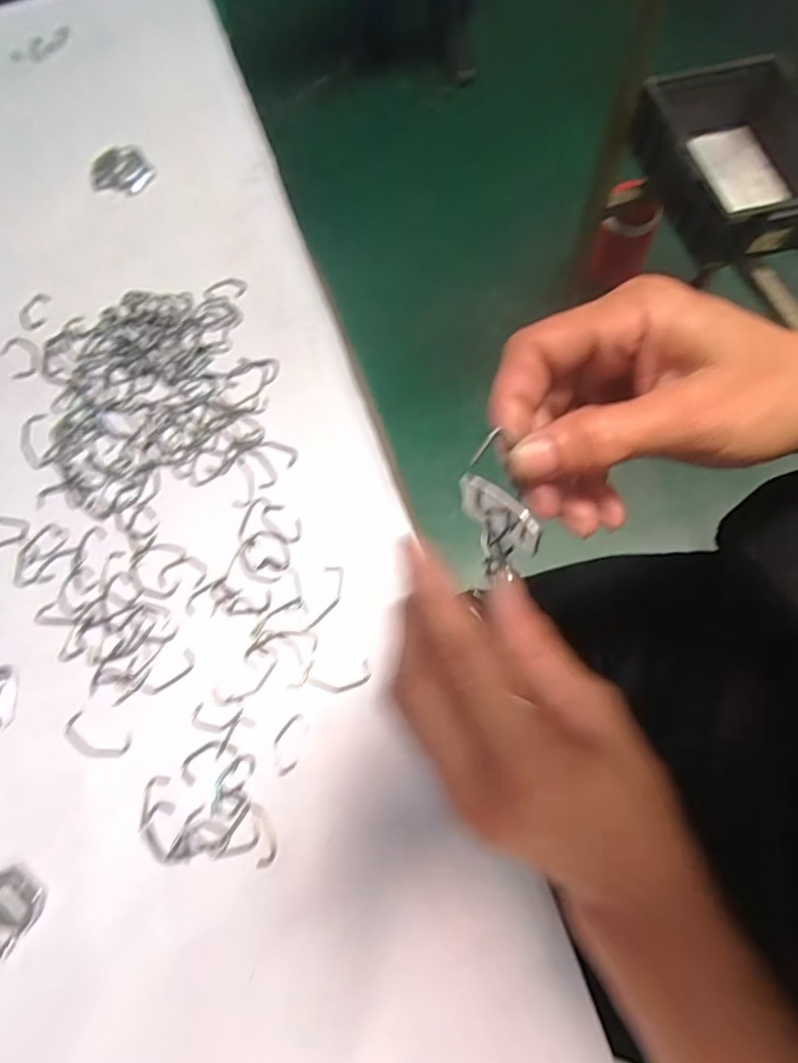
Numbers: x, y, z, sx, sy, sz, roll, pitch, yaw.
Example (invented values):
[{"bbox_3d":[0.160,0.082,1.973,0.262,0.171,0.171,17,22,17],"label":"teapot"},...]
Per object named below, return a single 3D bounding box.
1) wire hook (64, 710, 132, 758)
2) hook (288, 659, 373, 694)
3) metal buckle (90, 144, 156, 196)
[{"bbox_3d":[-0.170,0.115,0.316,0.040,0.004,0.018,20,70,11],"label":"wire hook"},{"bbox_3d":[-0.039,0.082,0.323,0.046,0.004,0.018,0,68,3],"label":"hook"},{"bbox_3d":[-0.240,-0.310,0.490,0.051,0.017,0.050,-34,70,-11],"label":"metal buckle"}]

